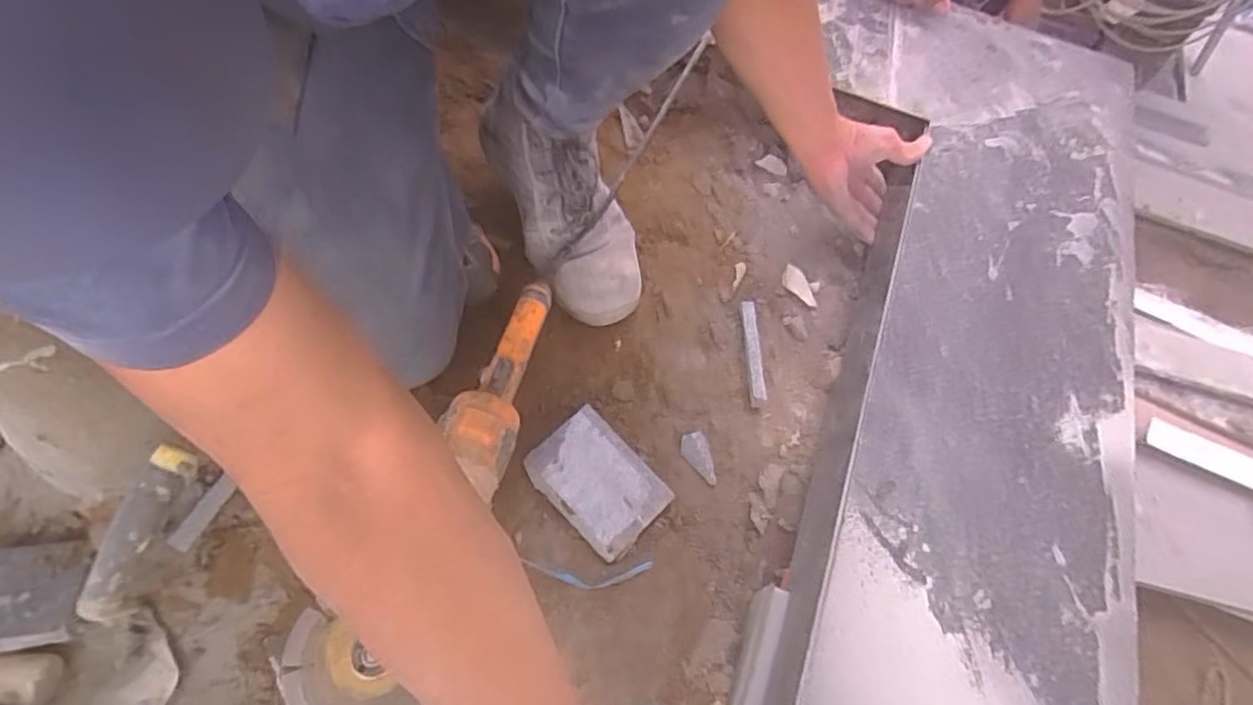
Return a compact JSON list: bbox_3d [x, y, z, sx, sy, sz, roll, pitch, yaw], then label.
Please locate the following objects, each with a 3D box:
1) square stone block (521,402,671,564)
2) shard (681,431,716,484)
[{"bbox_3d":[-0.026,0.119,0.609,0.115,0.031,0.087,42,65,15],"label":"square stone block"},{"bbox_3d":[0.071,0.102,0.643,0.022,0.014,0.052,-23,77,-16],"label":"shard"}]

